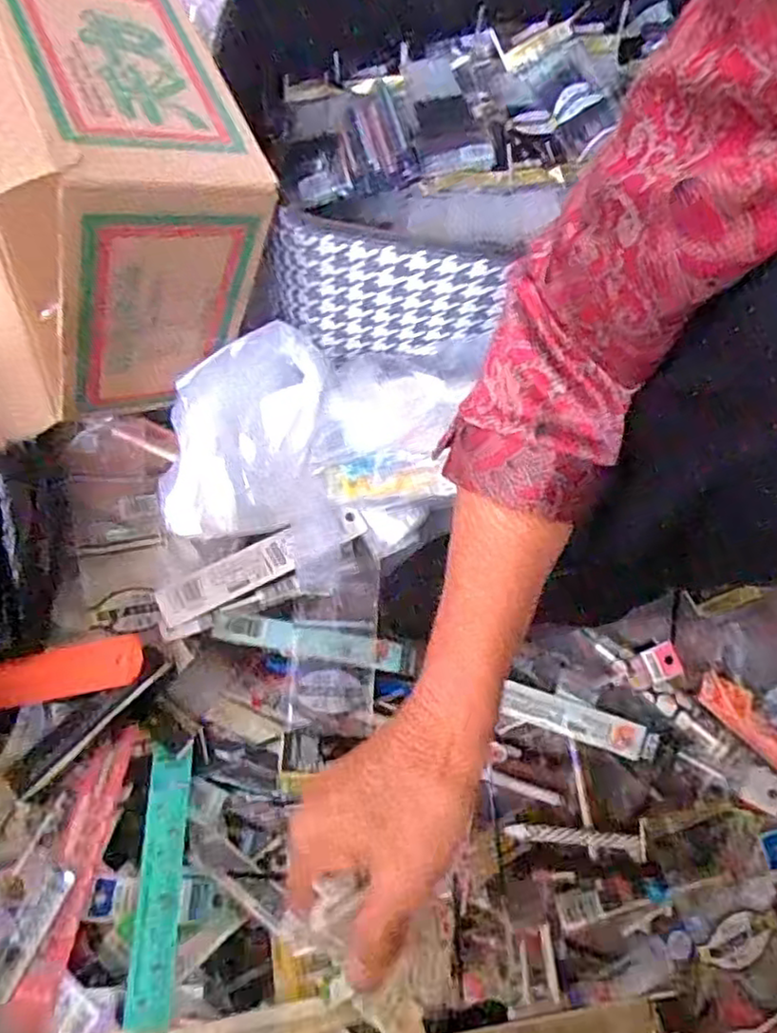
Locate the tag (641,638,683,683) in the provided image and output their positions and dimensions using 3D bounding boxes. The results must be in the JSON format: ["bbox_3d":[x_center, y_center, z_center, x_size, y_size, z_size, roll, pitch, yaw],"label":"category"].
[{"bbox_3d":[0.209,0.111,0.512,0.029,0.005,0.028,-14,67,-10],"label":"tag"}]

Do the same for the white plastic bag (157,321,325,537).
[{"bbox_3d":[-0.113,-0.061,0.501,0.121,0.085,0.128,-4,71,-3],"label":"white plastic bag"}]

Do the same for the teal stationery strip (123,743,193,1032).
[{"bbox_3d":[-0.142,0.223,0.417,0.027,0.013,0.155,-4,49,-5],"label":"teal stationery strip"}]

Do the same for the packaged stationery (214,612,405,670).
[{"bbox_3d":[-0.059,0.092,0.498,0.141,0.007,0.023,10,71,2],"label":"packaged stationery"}]

